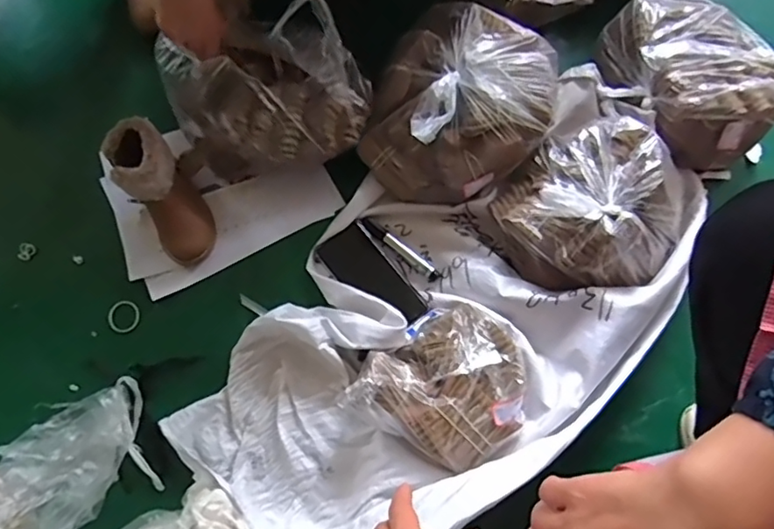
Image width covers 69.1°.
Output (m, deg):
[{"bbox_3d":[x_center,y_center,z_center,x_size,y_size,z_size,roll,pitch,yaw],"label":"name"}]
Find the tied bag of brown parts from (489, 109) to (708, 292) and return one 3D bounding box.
[{"bbox_3d":[0.284,-0.090,0.716,0.253,0.096,0.189,-43,78,-12],"label":"tied bag of brown parts"}]

